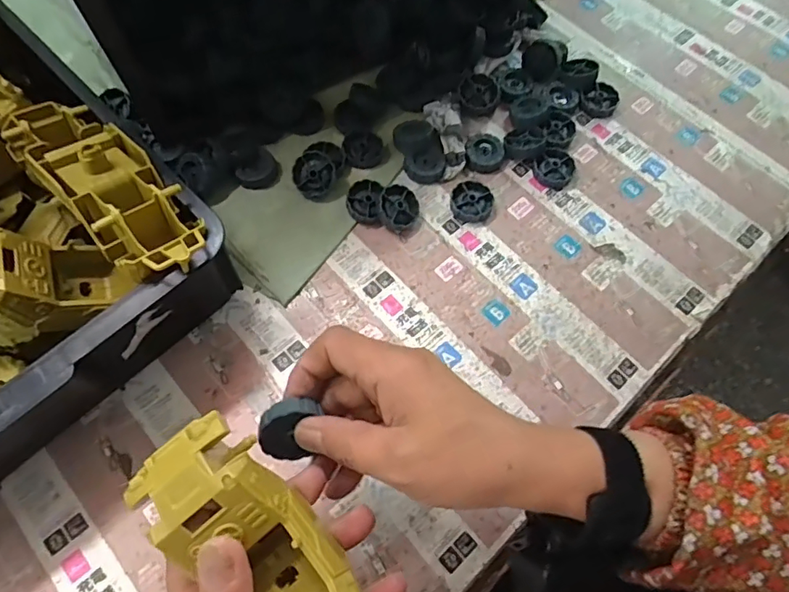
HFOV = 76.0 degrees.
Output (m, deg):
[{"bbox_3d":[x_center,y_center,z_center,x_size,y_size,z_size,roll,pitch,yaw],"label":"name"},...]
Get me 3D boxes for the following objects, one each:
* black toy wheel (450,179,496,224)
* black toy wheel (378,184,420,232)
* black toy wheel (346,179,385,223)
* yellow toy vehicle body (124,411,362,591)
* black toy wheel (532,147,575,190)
[{"bbox_3d":[0.070,-0.089,0.465,0.039,0.012,0.045,-17,69,-9],"label":"black toy wheel"},{"bbox_3d":[0.002,-0.078,0.452,0.038,0.015,0.038,6,75,-23],"label":"black toy wheel"},{"bbox_3d":[-0.027,-0.084,0.456,0.032,0.016,0.040,5,67,0],"label":"black toy wheel"},{"bbox_3d":[-0.050,0.136,0.231,0.055,0.052,0.174,-37,83,-16],"label":"yellow toy vehicle body"},{"bbox_3d":[0.153,-0.122,0.478,0.041,0.010,0.037,-39,74,-16],"label":"black toy wheel"}]

